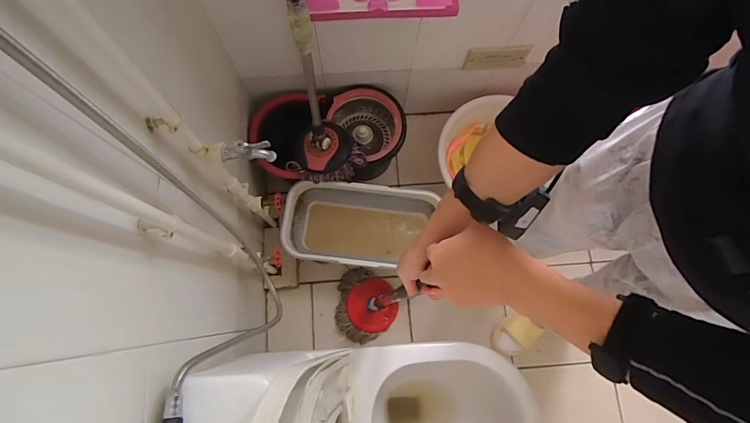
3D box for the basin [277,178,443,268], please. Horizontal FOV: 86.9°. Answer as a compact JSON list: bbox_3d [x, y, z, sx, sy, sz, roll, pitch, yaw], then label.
[{"bbox_3d":[-0.051,0.047,1.184,0.425,0.153,0.231,5,76,0],"label":"basin"}]

